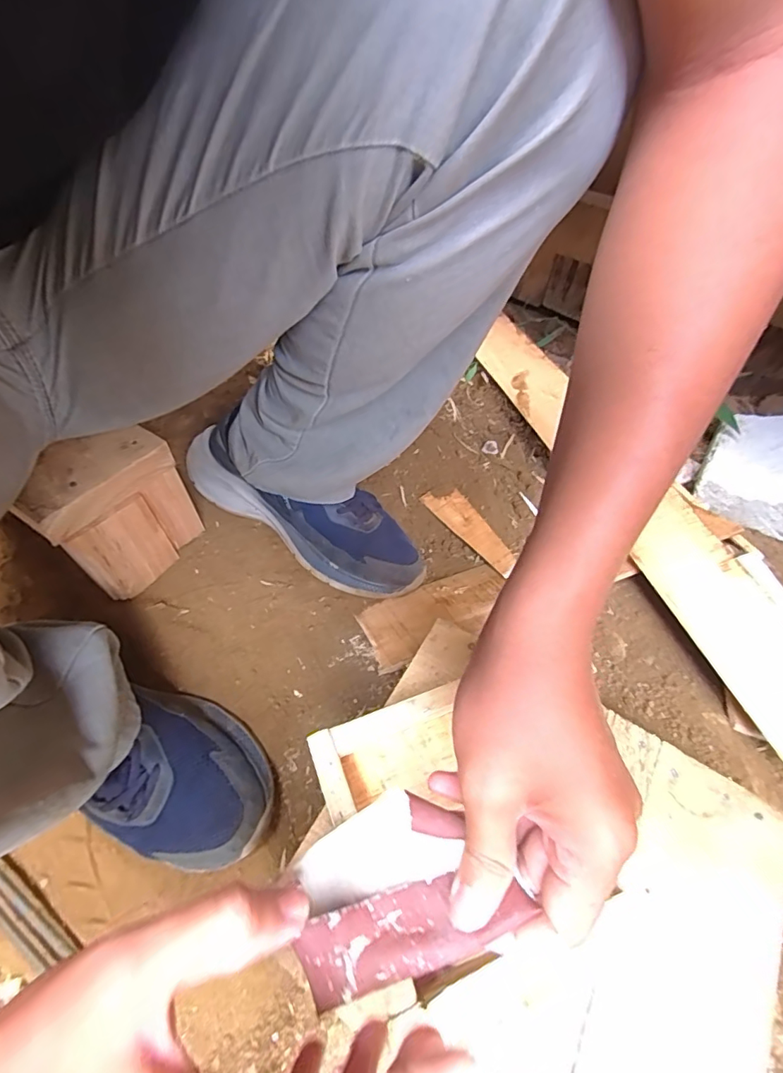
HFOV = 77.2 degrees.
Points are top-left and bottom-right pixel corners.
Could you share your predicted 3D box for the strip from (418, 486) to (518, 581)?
[{"bbox_3d":[0.093,-0.015,0.582,0.038,0.006,0.142,-42,58,-3],"label":"strip"}]

